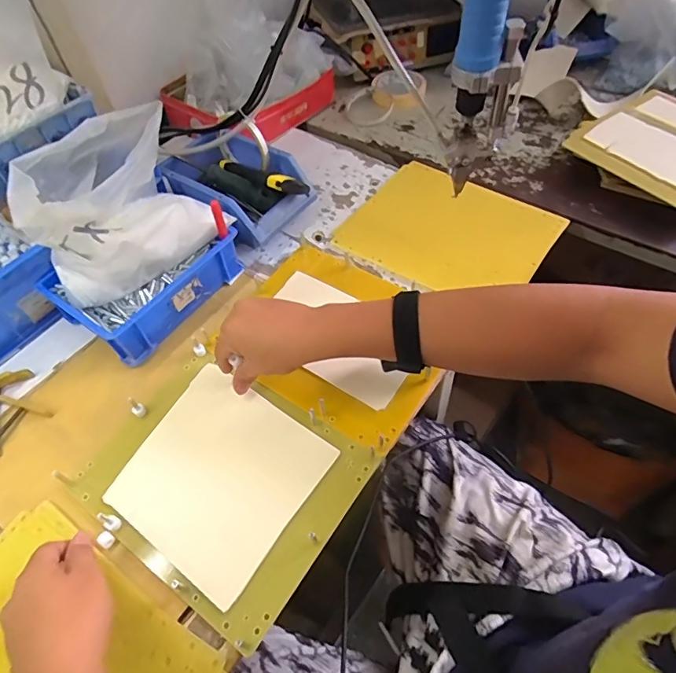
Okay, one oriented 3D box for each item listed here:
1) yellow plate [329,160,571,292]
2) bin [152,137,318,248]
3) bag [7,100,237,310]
[{"bbox_3d":[0.149,-0.143,0.634,0.245,0.013,0.201,27,61,22],"label":"yellow plate"},{"bbox_3d":[-0.137,-0.197,0.652,0.184,0.080,0.131,25,60,20],"label":"bin"},{"bbox_3d":[-0.246,-0.142,0.527,0.147,0.148,0.184,28,60,23],"label":"bag"}]

